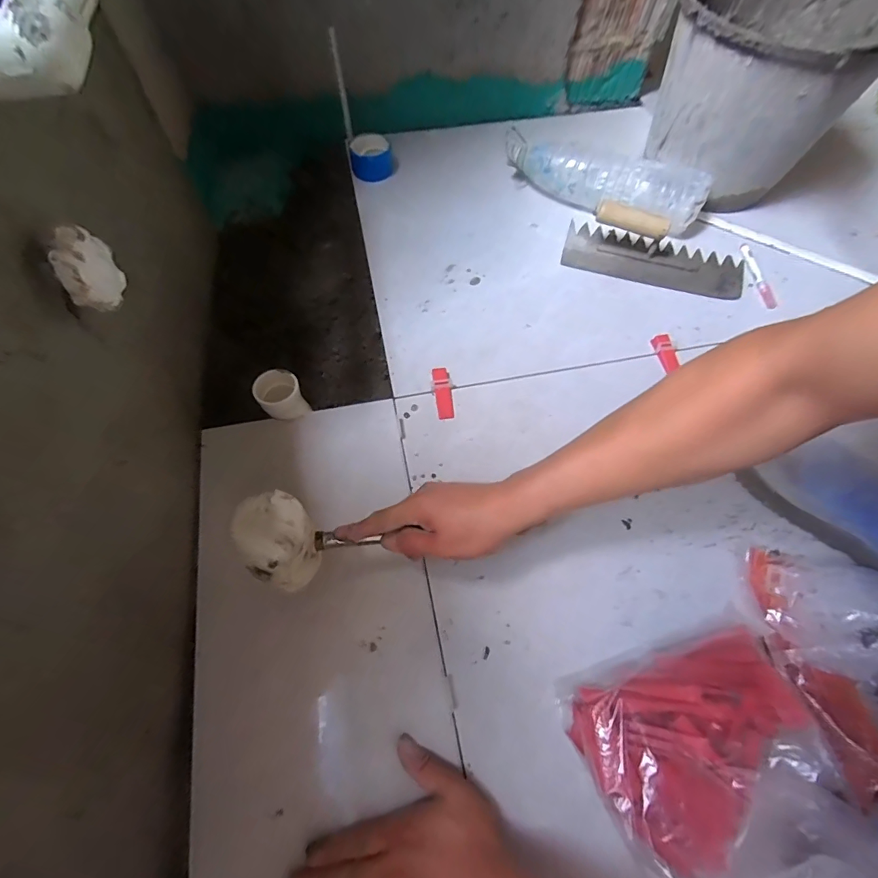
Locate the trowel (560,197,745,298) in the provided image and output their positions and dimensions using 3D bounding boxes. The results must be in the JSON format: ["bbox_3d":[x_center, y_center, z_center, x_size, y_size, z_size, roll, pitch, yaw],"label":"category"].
[{"bbox_3d":[0.348,-0.315,0.687,0.276,0.085,0.103,14,65,6],"label":"trowel"}]

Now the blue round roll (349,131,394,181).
[{"bbox_3d":[-0.121,-0.505,0.787,0.073,0.045,0.071,0,64,0],"label":"blue round roll"}]

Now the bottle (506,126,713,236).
[{"bbox_3d":[0.268,-0.433,0.740,0.333,0.090,0.080,20,66,9],"label":"bottle"}]

